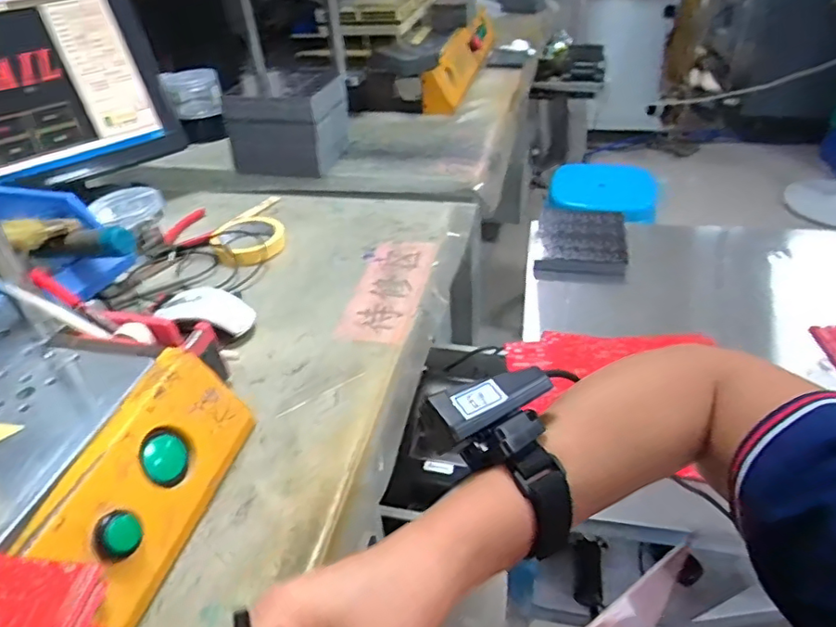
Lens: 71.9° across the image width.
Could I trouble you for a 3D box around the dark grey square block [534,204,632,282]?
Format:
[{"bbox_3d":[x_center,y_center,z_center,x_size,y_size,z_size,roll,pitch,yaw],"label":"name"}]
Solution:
[{"bbox_3d":[0.268,-0.121,0.957,0.146,0.062,0.168,6,39,13],"label":"dark grey square block"}]

